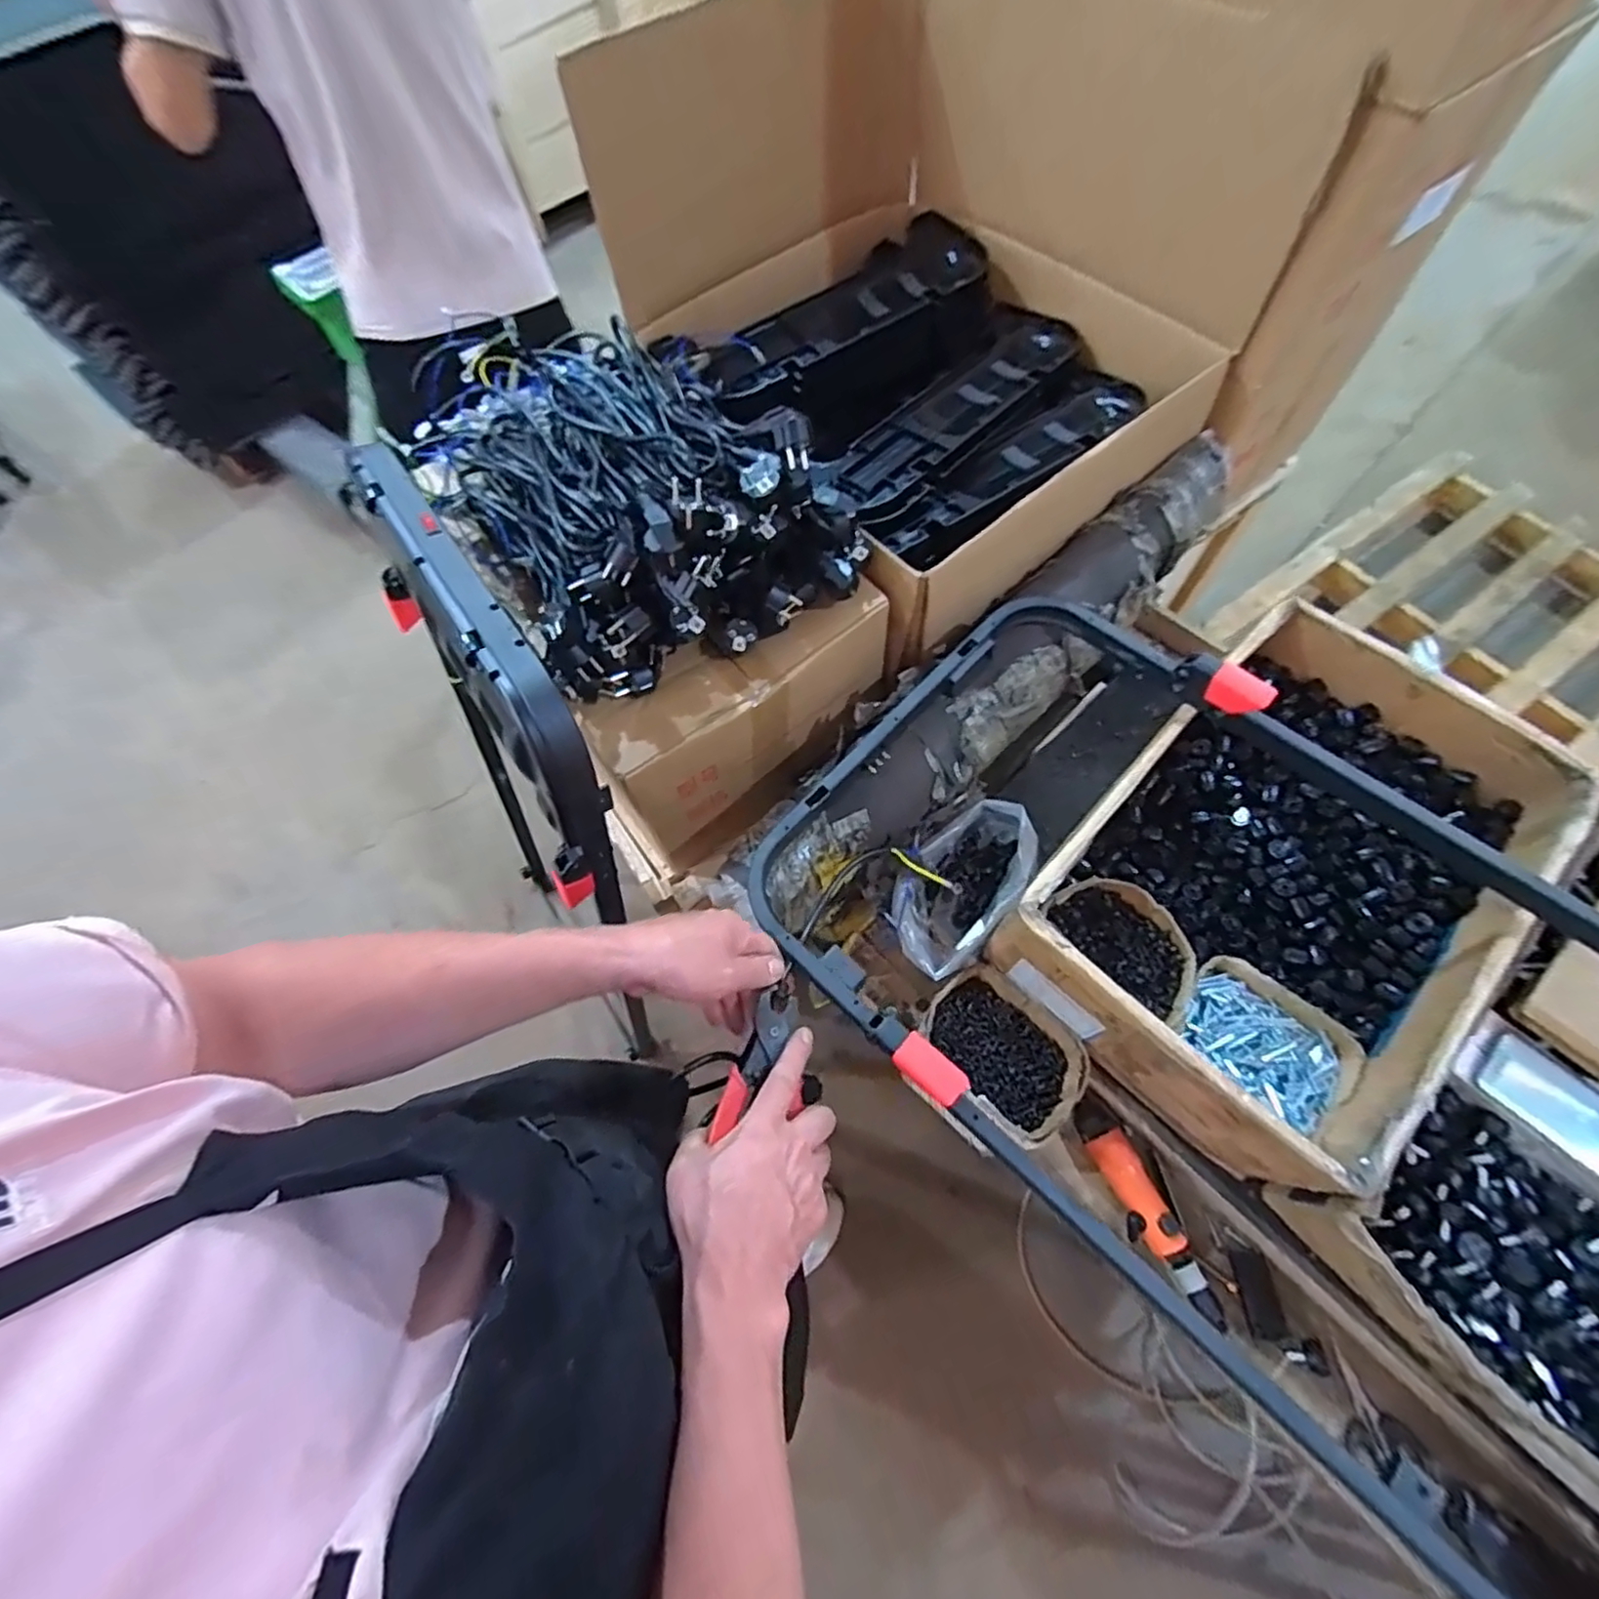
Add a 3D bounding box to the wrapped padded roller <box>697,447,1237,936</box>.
[{"bbox_3d":[0.243,-0.155,0.794,0.847,0.095,0.131,-40,68,-15],"label":"wrapped padded roller"}]

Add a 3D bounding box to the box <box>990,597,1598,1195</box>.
[{"bbox_3d":[0.519,0.081,0.720,0.381,0.154,0.530,40,72,20],"label":"box"}]

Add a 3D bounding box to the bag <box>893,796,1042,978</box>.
[{"bbox_3d":[0.191,0.092,0.788,0.112,0.122,0.218,40,73,20],"label":"bag"}]

